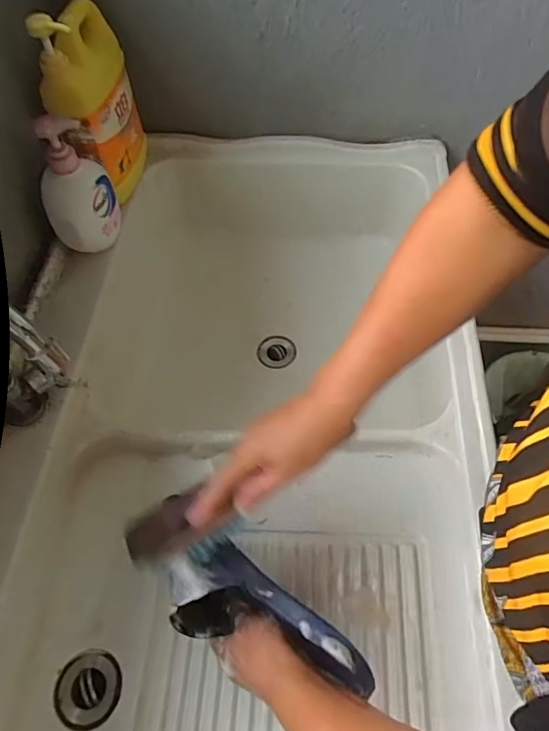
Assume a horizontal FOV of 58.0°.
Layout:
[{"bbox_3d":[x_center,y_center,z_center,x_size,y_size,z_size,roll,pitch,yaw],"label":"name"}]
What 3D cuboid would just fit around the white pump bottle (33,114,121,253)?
[{"bbox_3d":[-0.254,-0.228,0.634,0.079,0.157,0.061,-8,58,-3],"label":"white pump bottle"}]

